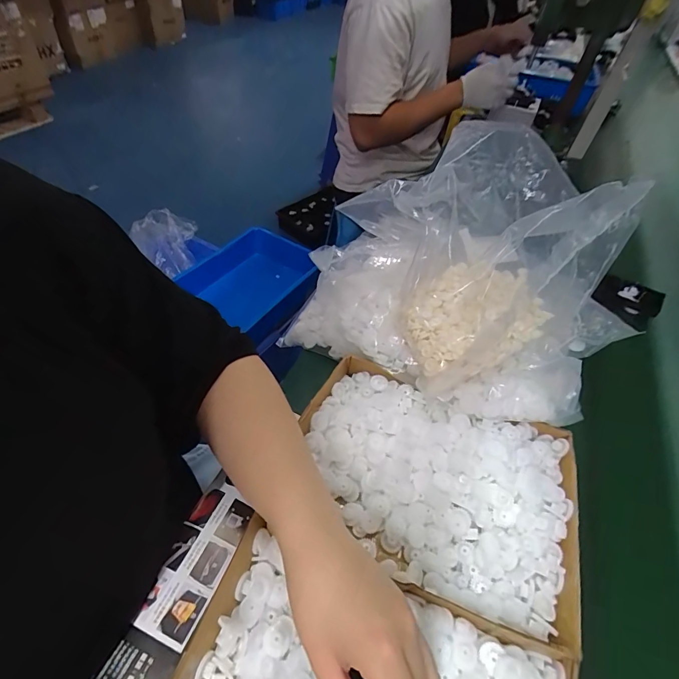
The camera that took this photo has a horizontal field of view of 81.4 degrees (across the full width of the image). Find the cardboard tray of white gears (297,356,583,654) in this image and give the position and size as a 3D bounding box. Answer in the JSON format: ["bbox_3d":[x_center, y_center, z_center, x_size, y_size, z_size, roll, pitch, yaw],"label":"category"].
[{"bbox_3d":[0.089,0.143,0.401,0.277,0.054,0.203,20,49,10],"label":"cardboard tray of white gears"}]

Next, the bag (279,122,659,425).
[{"bbox_3d":[0.140,-0.074,0.472,0.367,0.221,0.244,27,55,24],"label":"bag"}]

